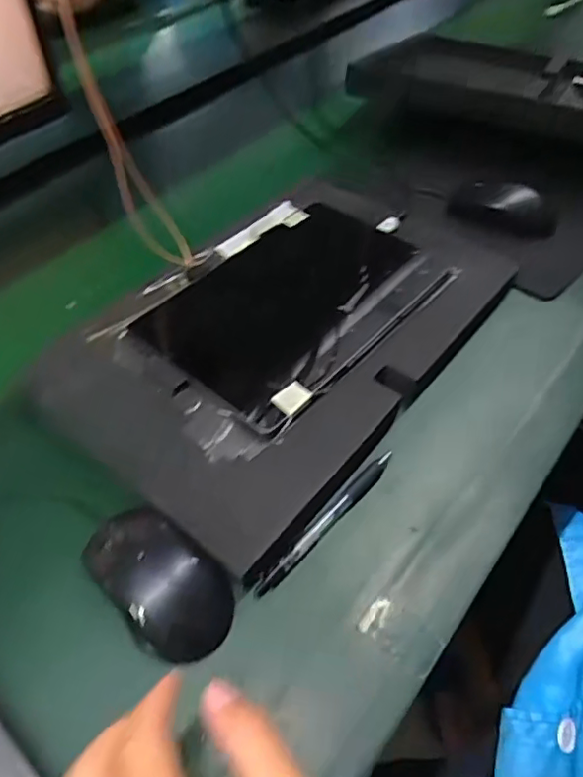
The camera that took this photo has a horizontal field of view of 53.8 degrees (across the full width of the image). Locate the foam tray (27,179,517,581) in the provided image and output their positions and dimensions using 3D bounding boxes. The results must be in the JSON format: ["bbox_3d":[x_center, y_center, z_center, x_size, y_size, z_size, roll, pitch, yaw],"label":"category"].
[{"bbox_3d":[-0.003,-0.057,0.514,0.263,0.036,0.394,32,57,27],"label":"foam tray"}]

